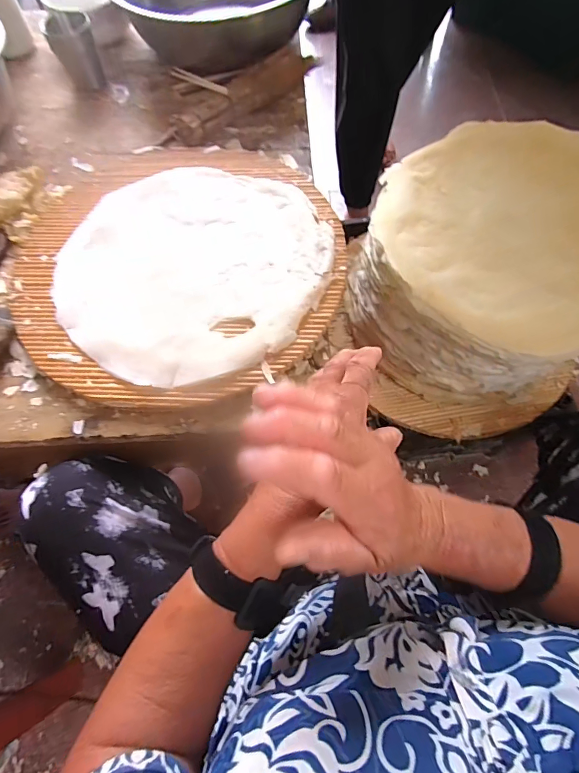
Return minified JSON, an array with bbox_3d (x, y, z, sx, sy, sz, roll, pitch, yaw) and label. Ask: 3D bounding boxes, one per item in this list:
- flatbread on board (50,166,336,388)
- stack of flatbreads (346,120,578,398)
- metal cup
[{"bbox_3d":[-0.125,-0.159,0.515,0.328,0.015,0.328,-1,66,3],"label":"flatbread on board"},{"bbox_3d":[0.268,-0.164,0.563,0.309,0.210,0.319,-25,67,-12],"label":"stack of flatbreads"},{"bbox_3d":[-0.361,-0.570,0.685,0.073,0.086,0.073,0,64,0],"label":"metal cup"}]

